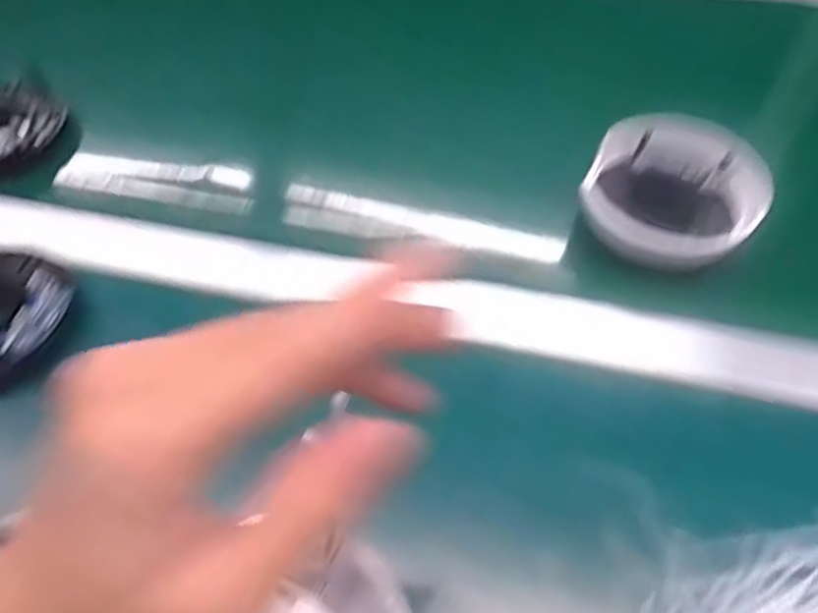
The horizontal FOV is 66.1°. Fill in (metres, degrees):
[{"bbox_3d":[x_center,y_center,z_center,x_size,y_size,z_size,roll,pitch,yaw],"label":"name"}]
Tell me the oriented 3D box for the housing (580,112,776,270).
[{"bbox_3d":[0.186,-0.082,0.445,0.115,0.044,0.107,0,56,1],"label":"housing"}]

